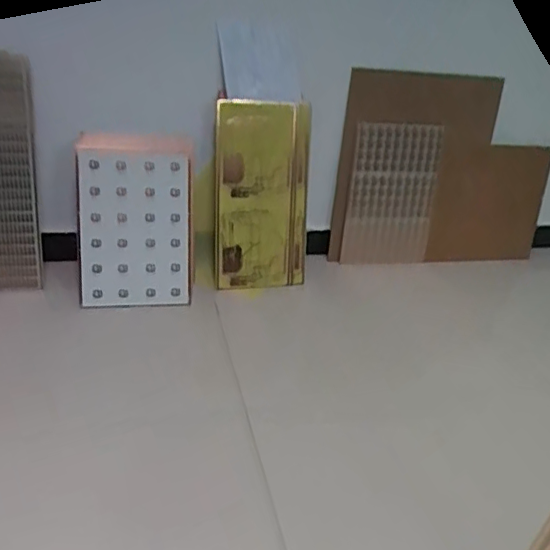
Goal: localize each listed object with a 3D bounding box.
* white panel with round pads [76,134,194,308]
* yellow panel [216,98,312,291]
[{"bbox_3d":[-0.374,-0.138,1.561,0.299,0.458,0.080,-1,12,-19],"label":"white panel with round pads"},{"bbox_3d":[-0.029,-0.224,1.673,0.302,0.535,0.060,-8,12,-30],"label":"yellow panel"}]

